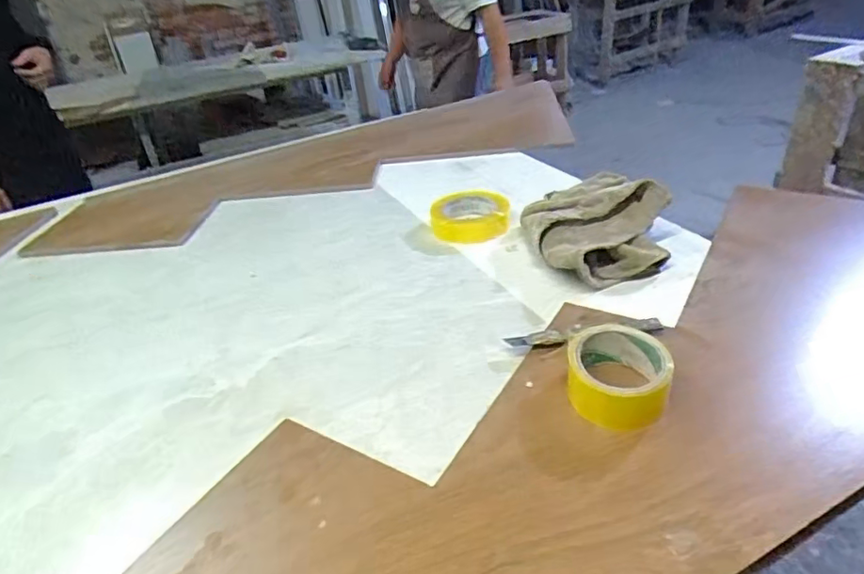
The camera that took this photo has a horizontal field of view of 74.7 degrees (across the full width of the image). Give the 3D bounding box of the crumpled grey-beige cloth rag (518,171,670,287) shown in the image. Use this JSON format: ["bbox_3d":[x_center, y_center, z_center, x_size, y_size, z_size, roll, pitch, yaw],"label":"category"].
[{"bbox_3d":[0.221,-0.085,0.758,0.176,0.080,0.173,-11,33,-4],"label":"crumpled grey-beige cloth rag"}]

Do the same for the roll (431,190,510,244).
[{"bbox_3d":[0.056,-0.110,0.880,0.115,0.047,0.115,-5,33,4],"label":"roll"}]

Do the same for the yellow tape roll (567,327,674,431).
[{"bbox_3d":[0.173,0.081,0.527,0.090,0.047,0.106,4,35,18],"label":"yellow tape roll"}]

